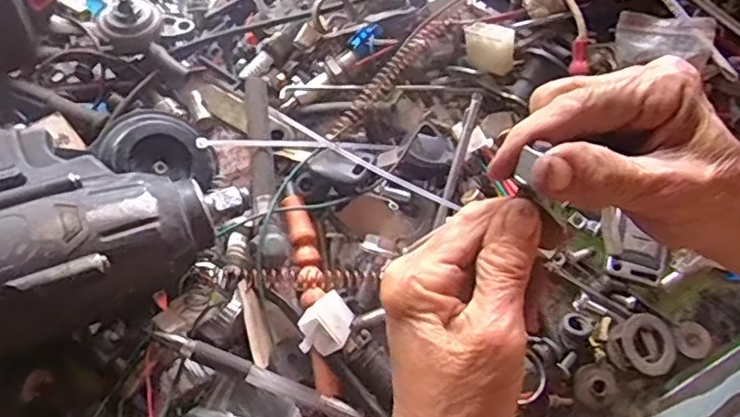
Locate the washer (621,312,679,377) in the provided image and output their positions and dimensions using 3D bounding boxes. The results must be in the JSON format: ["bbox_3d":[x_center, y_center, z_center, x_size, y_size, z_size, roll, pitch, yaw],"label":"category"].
[{"bbox_3d":[0.157,0.076,0.352,0.031,0.006,0.034,0,72,-1],"label":"washer"}]

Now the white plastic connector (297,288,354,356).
[{"bbox_3d":[-0.023,0.061,0.327,0.025,0.031,0.016,46,120,6],"label":"white plastic connector"}]

